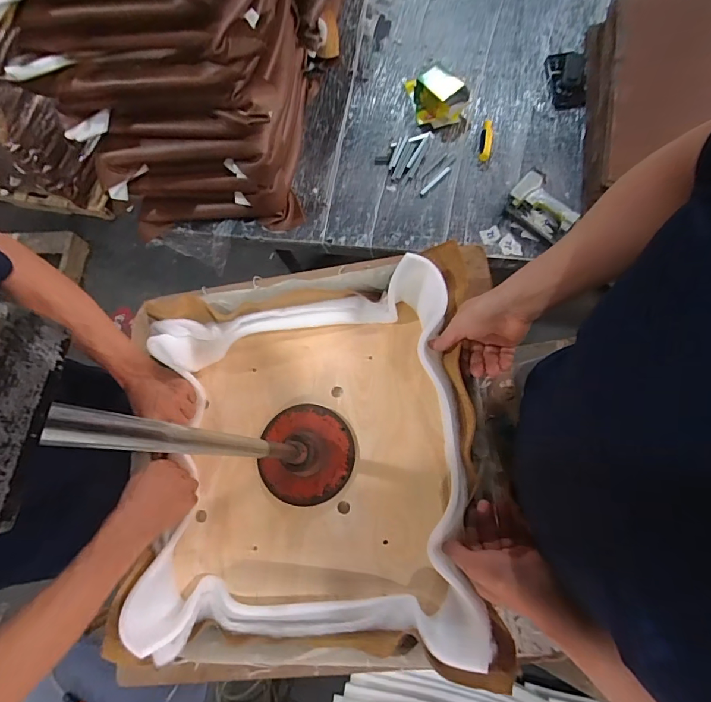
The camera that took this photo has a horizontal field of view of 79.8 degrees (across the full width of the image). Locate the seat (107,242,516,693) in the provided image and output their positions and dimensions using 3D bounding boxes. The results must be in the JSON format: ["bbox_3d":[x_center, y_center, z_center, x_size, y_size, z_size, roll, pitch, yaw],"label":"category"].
[{"bbox_3d":[-0.071,0.126,0.615,0.454,0.131,0.563,-2,75,0],"label":"seat"}]

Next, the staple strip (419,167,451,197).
[{"bbox_3d":[0.210,-0.446,1.121,0.106,0.007,0.015,-43,74,1],"label":"staple strip"}]

